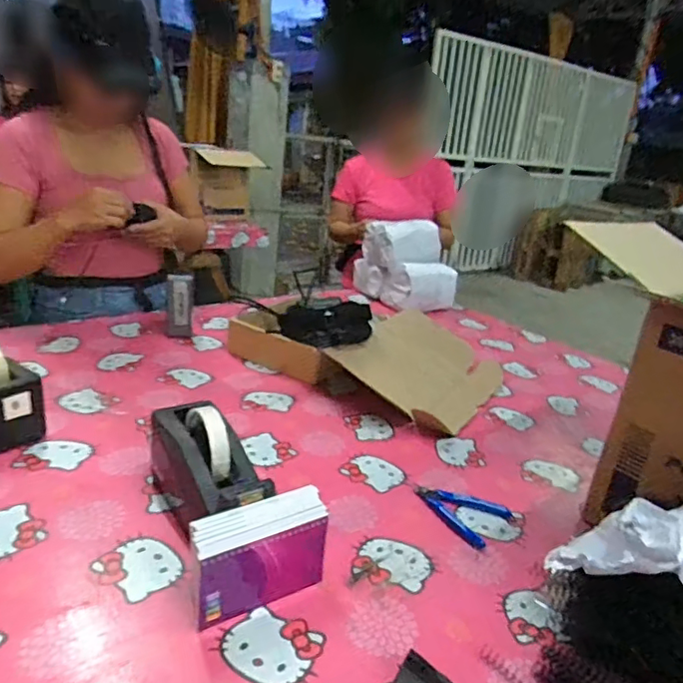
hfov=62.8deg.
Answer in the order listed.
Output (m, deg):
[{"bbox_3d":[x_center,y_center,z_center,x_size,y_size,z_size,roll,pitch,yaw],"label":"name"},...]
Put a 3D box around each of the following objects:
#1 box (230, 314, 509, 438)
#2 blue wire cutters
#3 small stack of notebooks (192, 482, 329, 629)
[{"bbox_3d":[0.051,0.015,1.083,0.466,0.089,0.332,18,23,25],"label":"box"},{"bbox_3d":[0.146,0.210,0.702,0.110,0.012,0.091,23,25,34],"label":"blue wire cutters"},{"bbox_3d":[-0.078,0.202,0.532,0.135,0.083,0.064,-7,25,-34],"label":"small stack of notebooks"}]

